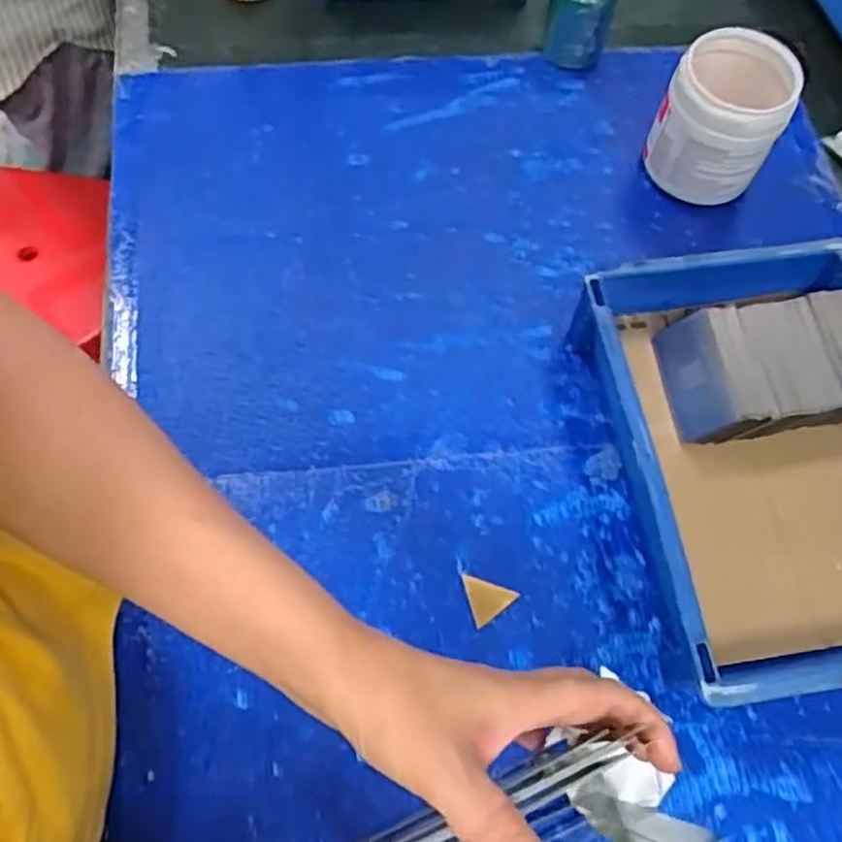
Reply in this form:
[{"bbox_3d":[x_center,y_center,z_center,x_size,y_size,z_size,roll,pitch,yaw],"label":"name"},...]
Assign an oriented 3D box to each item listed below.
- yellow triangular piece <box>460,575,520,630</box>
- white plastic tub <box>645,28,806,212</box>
[{"bbox_3d":[0.049,0.119,0.518,0.033,0.004,0.034,-14,67,-7],"label":"yellow triangular piece"},{"bbox_3d":[0.243,-0.243,0.623,0.095,0.108,0.086,23,68,9],"label":"white plastic tub"}]

